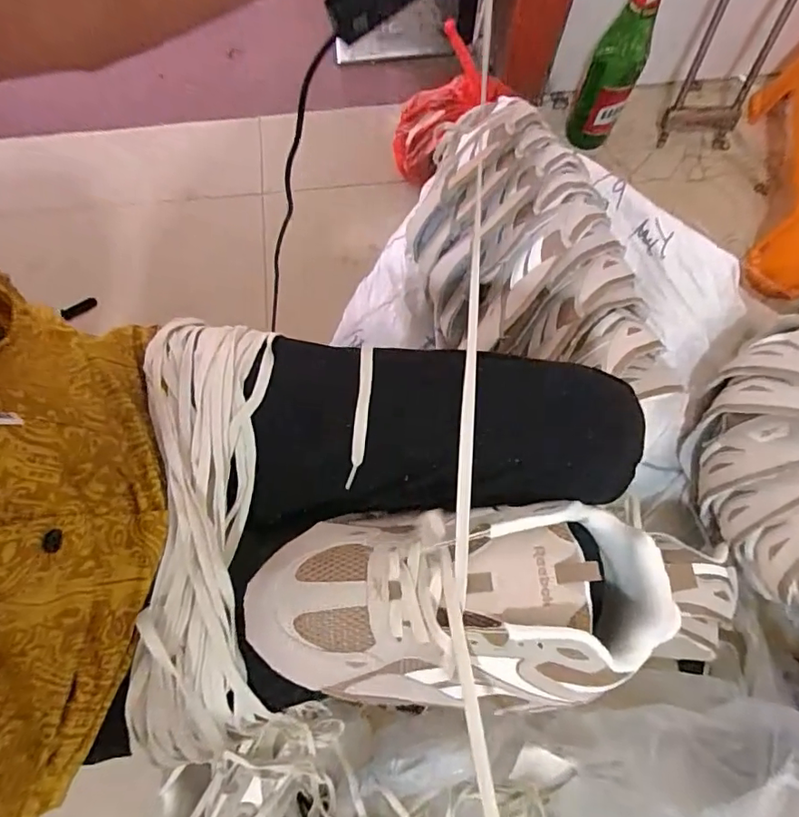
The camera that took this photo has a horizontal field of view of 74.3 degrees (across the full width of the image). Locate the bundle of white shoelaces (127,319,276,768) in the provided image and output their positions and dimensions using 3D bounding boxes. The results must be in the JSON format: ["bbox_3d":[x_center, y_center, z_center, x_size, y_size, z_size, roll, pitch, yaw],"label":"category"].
[{"bbox_3d":[-0.139,0.078,0.365,0.091,0.044,0.312,-2,76,0],"label":"bundle of white shoelaces"}]

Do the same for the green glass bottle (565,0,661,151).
[{"bbox_3d":[0.309,-0.491,0.747,0.071,0.263,0.064,24,78,6],"label":"green glass bottle"}]

